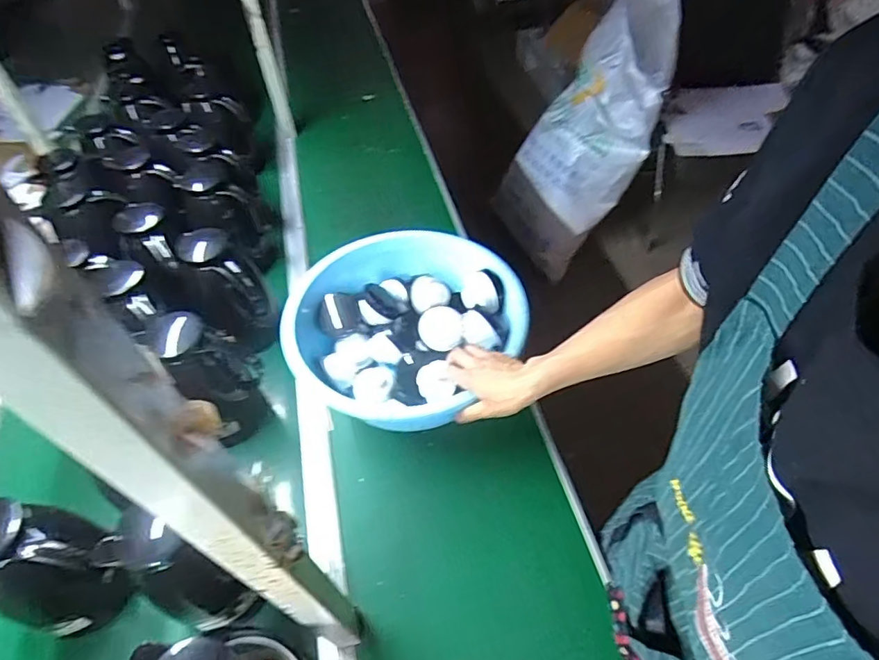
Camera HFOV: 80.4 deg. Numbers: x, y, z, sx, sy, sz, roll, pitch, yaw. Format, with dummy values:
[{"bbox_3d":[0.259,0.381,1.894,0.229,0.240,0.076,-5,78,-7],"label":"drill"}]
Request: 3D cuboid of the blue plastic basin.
[{"bbox_3d":[-0.054,-0.006,0.853,0.334,0.110,0.356,-2,51,3],"label":"blue plastic basin"}]

